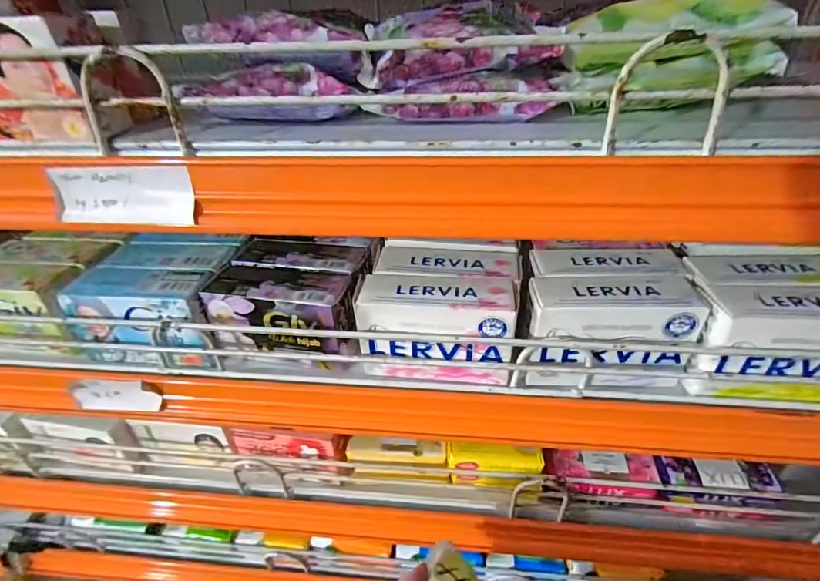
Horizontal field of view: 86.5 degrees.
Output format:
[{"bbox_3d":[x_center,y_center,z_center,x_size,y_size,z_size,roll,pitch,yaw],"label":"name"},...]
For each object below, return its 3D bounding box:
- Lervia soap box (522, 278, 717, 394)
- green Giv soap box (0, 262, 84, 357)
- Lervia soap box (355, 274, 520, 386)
[{"bbox_3d":[0.122,0.028,0.271,0.098,0.065,0.036,-1,36,2],"label":"Lervia soap box"},{"bbox_3d":[-0.280,0.013,0.318,0.109,0.056,0.037,4,36,8],"label":"green Giv soap box"},{"bbox_3d":[0.017,0.025,0.277,0.094,0.060,0.031,2,36,6],"label":"Lervia soap box"}]

